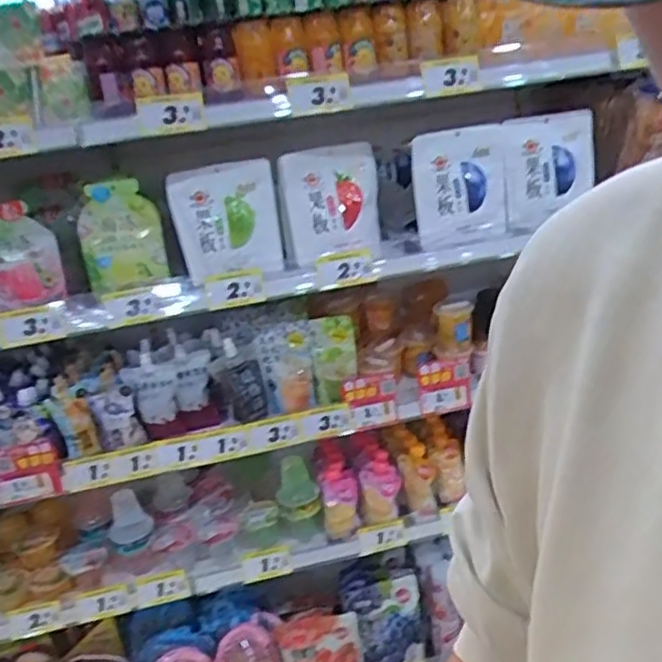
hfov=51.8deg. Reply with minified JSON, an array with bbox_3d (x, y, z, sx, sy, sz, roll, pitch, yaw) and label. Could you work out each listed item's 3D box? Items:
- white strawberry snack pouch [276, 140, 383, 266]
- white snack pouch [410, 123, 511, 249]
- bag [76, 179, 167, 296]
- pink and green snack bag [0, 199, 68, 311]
[{"bbox_3d":[0.007,-0.242,1.239,0.195,0.201,0.033,-13,-4,-20],"label":"white strawberry snack pouch"},{"bbox_3d":[0.242,-0.267,1.256,0.182,0.200,0.047,-16,25,-20],"label":"white snack pouch"},{"bbox_3d":[-0.362,-0.164,1.171,0.146,0.181,0.044,-21,-4,-8],"label":"bag"},{"bbox_3d":[-0.517,-0.125,1.125,0.125,0.166,0.044,-16,24,-20],"label":"pink and green snack bag"}]

